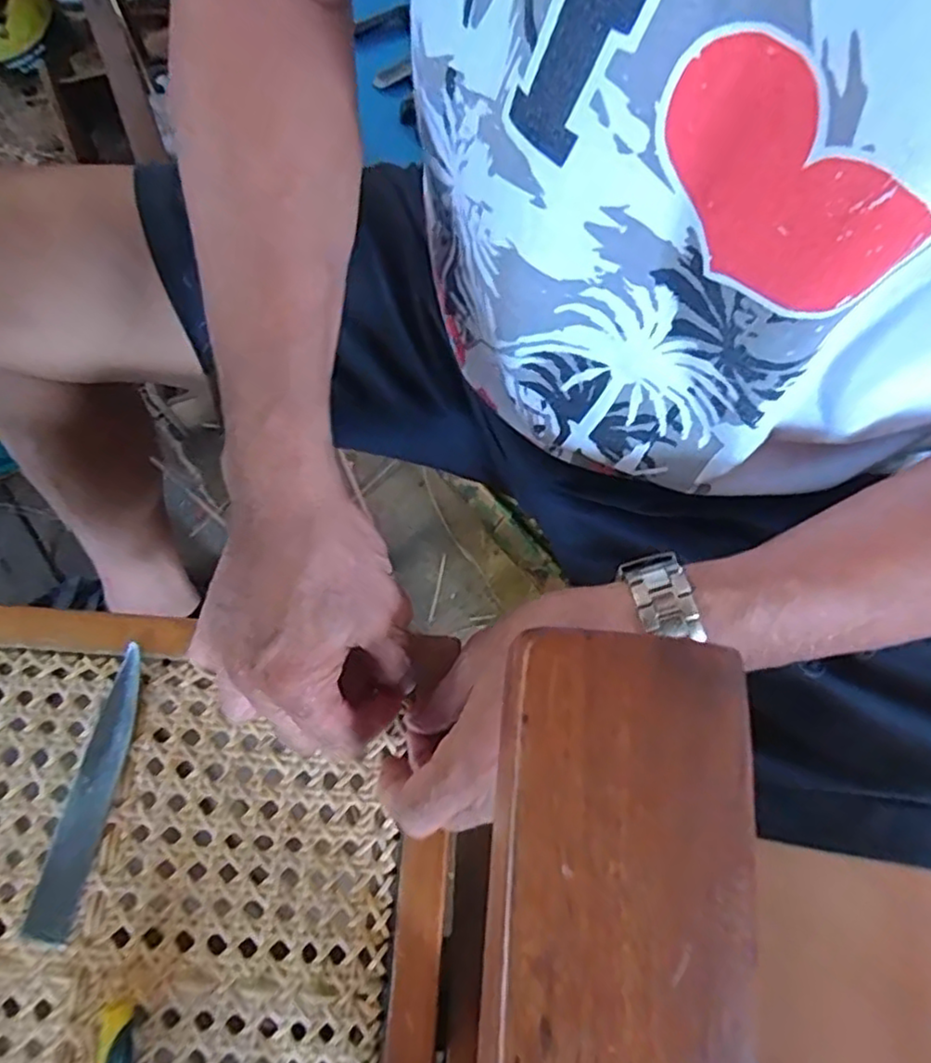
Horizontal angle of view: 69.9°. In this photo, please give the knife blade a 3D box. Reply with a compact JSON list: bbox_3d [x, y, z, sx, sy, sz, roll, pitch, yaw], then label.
[{"bbox_3d":[-0.192,0.131,0.340,0.023,0.006,0.140,10,73,3],"label":"knife blade"}]

